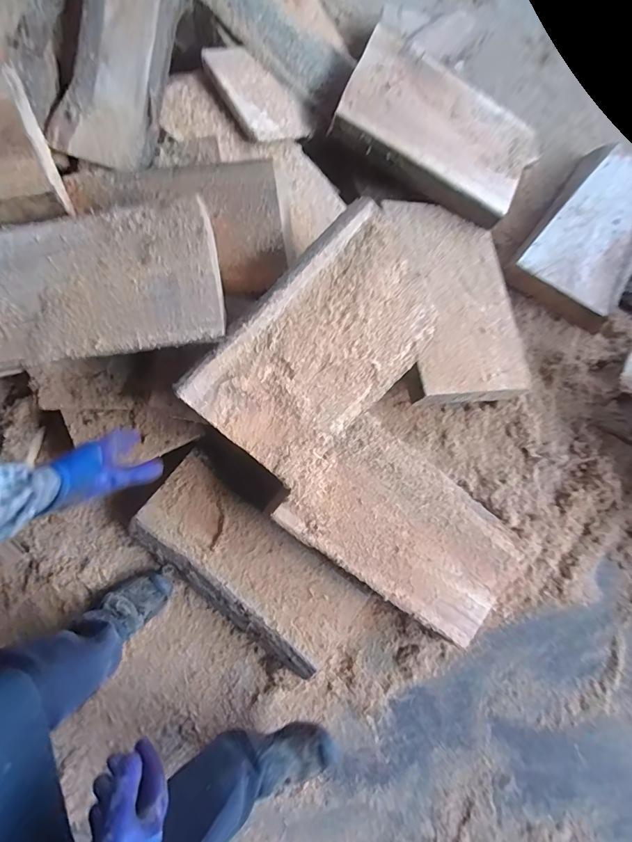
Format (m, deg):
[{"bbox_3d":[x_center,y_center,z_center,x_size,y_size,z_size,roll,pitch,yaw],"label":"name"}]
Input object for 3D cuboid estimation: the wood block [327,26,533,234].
[{"bbox_3d":[0.317,-0.711,1.029,0.517,0.077,0.315,23,79,-13],"label":"wood block"}]

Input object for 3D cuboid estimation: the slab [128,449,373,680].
[{"bbox_3d":[-0.154,0.313,0.902,0.503,0.040,0.223,37,81,6],"label":"slab"}]

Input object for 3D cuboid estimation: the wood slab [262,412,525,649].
[{"bbox_3d":[0.192,0.232,0.872,0.513,0.033,0.291,37,82,-6],"label":"wood slab"}]

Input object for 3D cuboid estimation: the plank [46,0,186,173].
[{"bbox_3d":[-0.317,-0.711,0.699,0.166,0.040,0.517,17,107,-21],"label":"plank"}]

